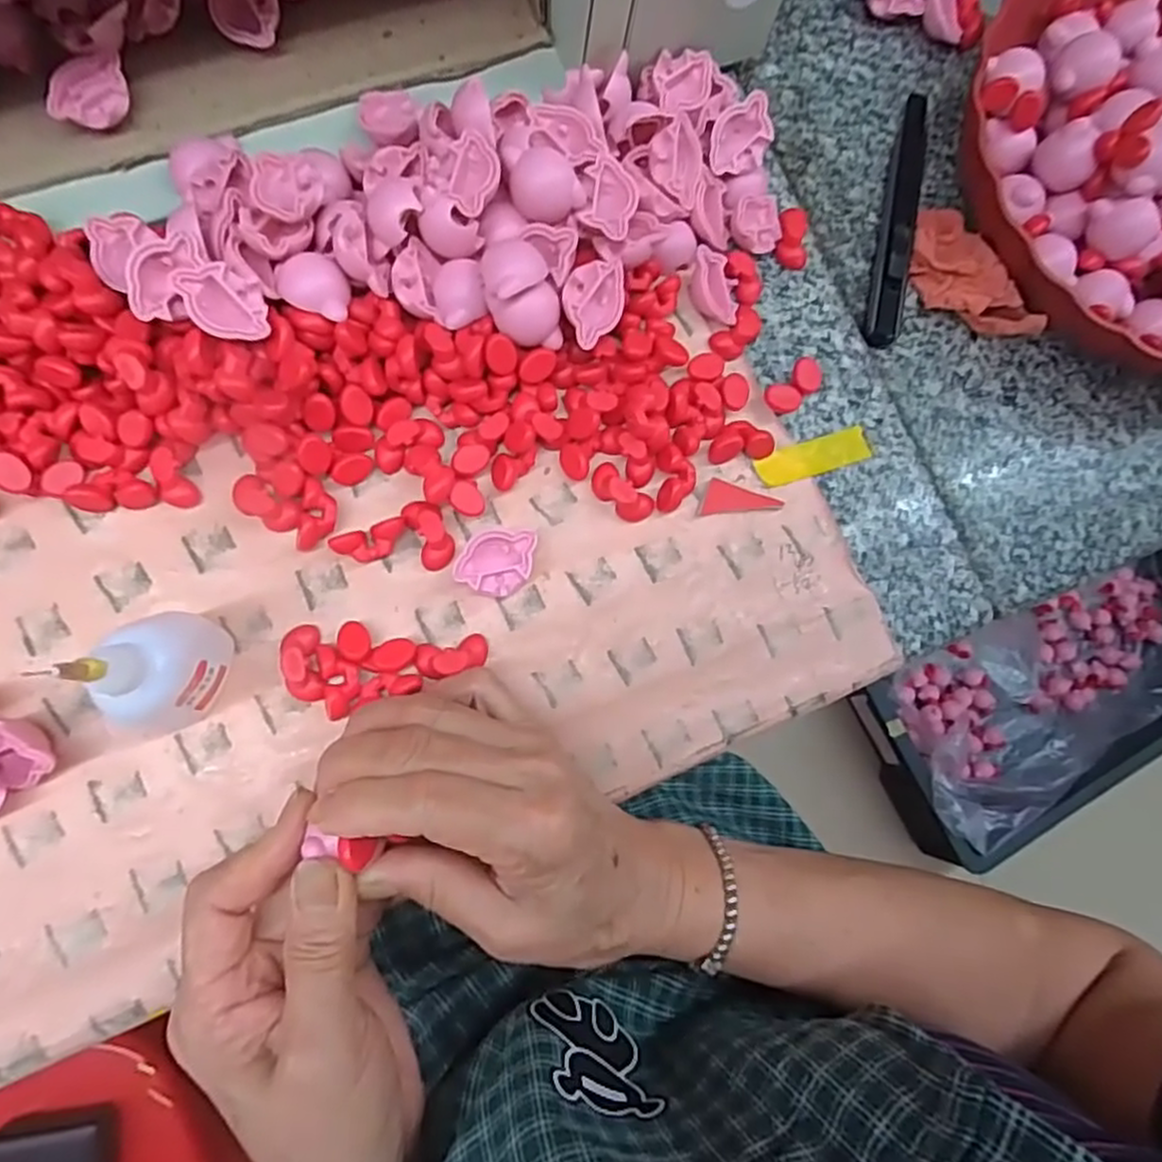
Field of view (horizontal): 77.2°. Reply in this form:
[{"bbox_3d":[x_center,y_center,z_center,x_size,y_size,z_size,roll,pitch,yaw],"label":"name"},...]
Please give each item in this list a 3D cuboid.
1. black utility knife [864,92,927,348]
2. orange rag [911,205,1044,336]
[{"bbox_3d":[0.172,-0.194,0.384,0.021,0.014,0.153,15,79,-4],"label":"black utility knife"},{"bbox_3d":[0.198,-0.158,0.374,0.040,0.026,0.083,-23,84,-10],"label":"orange rag"}]

